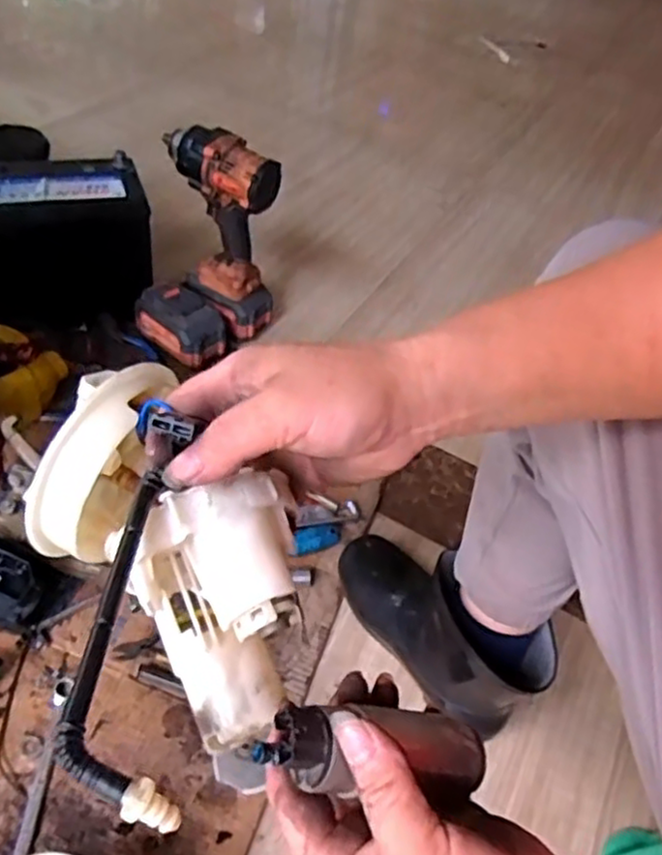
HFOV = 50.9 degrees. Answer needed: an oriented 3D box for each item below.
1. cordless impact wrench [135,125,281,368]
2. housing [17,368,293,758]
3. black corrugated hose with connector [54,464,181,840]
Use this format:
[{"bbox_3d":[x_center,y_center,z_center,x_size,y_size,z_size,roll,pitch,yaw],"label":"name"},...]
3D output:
[{"bbox_3d":[-0.170,-0.249,0.974,0.173,0.305,0.115,14,20,5],"label":"cordless impact wrench"},{"bbox_3d":[-0.074,0.059,0.347,0.176,0.085,0.092,39,58,22],"label":"housing"},{"bbox_3d":[-0.079,0.081,0.280,0.041,0.019,0.142,0,50,-6],"label":"black corrugated hose with connector"}]

